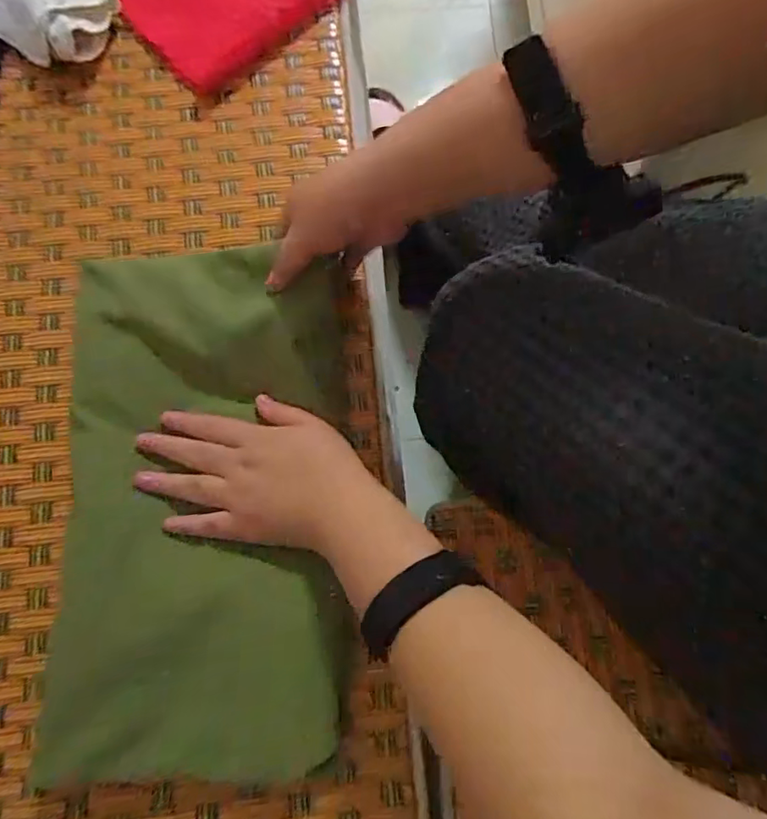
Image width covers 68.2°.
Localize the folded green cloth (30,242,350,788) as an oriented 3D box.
[{"bbox_3d":[-0.126,0.063,0.396,0.196,0.037,0.359,-1,79,0],"label":"folded green cloth"}]

